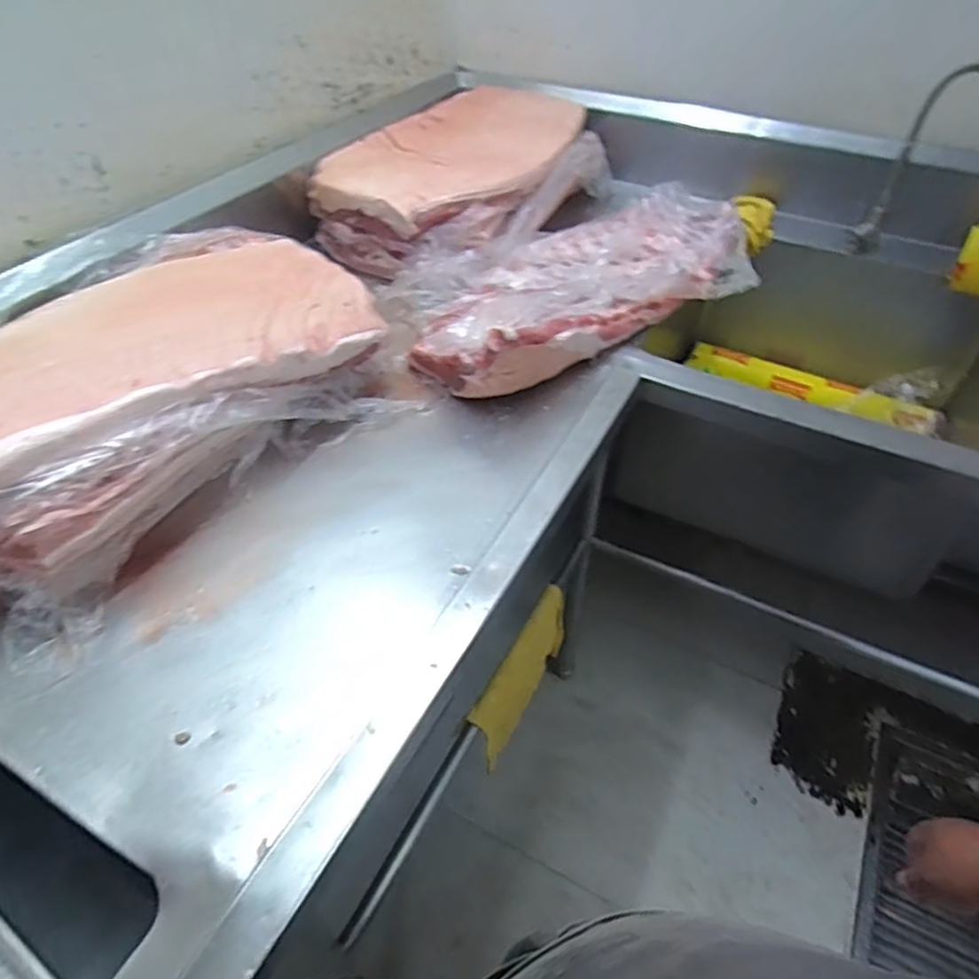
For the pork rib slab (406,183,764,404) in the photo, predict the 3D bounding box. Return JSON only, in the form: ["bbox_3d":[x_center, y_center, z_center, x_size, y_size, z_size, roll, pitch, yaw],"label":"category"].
[{"bbox_3d":[0.130,-0.328,1.002,0.572,0.109,0.312,-22,51,-23],"label":"pork rib slab"}]

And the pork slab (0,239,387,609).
[{"bbox_3d":[-0.401,-0.133,0.770,0.310,0.132,0.567,28,50,22],"label":"pork slab"}]

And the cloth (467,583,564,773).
[{"bbox_3d":[0.052,0.326,1.117,0.047,0.201,0.277,23,49,18],"label":"cloth"}]

